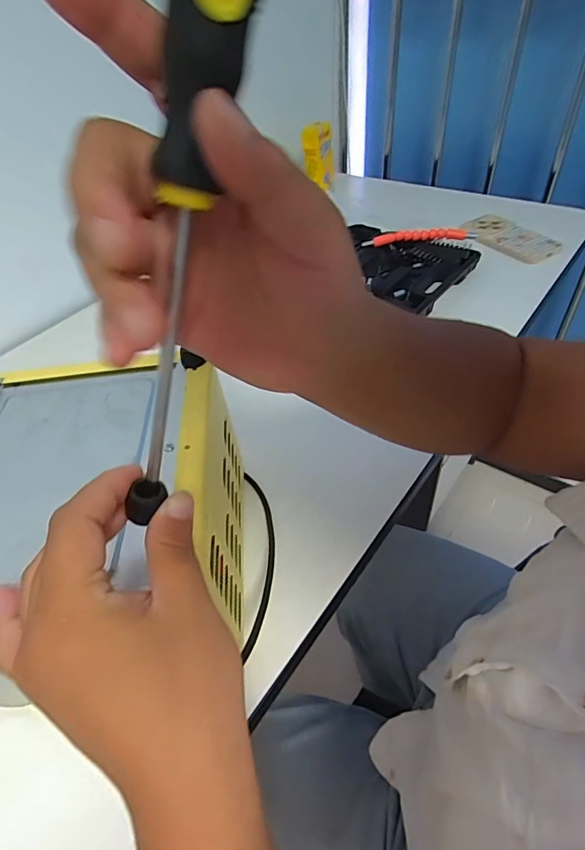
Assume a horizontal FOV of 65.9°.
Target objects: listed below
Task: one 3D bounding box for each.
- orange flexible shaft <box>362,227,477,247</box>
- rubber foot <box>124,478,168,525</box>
[{"bbox_3d":[0.196,-0.292,0.702,0.166,0.027,0.013,5,46,9],"label":"orange flexible shaft"},{"bbox_3d":[-0.062,0.033,0.193,0.012,0.012,0.016,10,48,14],"label":"rubber foot"}]

